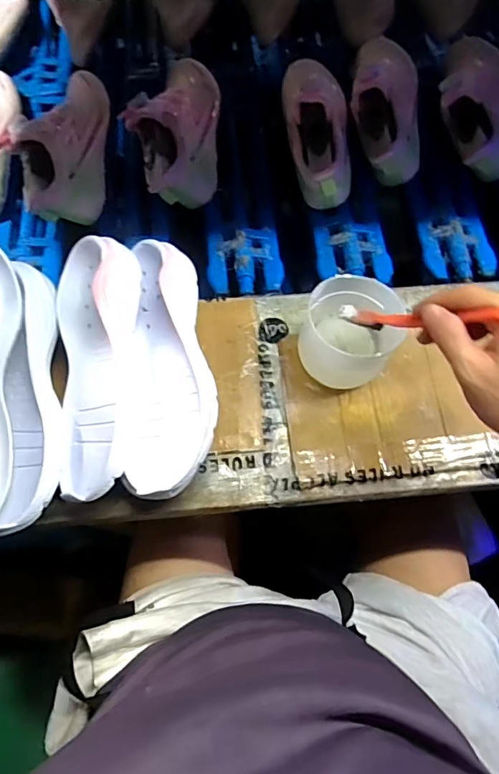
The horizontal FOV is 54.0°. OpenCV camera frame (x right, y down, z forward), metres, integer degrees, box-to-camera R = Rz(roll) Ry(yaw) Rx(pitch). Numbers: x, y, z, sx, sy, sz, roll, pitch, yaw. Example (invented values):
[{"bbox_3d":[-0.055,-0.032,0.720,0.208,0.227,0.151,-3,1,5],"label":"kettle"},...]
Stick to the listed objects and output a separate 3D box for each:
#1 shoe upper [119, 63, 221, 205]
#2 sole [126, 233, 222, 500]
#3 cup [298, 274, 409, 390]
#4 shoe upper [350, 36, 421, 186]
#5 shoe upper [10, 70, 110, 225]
[{"bbox_3d":[-0.100,-0.346,0.655,0.114,0.081,0.237,1,66,1],"label":"shoe upper"},{"bbox_3d":[-0.077,-0.021,0.466,0.085,0.044,0.239,-3,79,0],"label":"sole"},{"bbox_3d":[0.095,-0.051,0.492,0.081,0.105,0.075,0,66,1],"label":"cup"},{"bbox_3d":[0.185,-0.393,0.673,0.103,0.089,0.253,1,66,2],"label":"shoe upper"},{"bbox_3d":[-0.238,-0.317,0.642,0.109,0.078,0.210,-7,66,-2],"label":"shoe upper"}]

